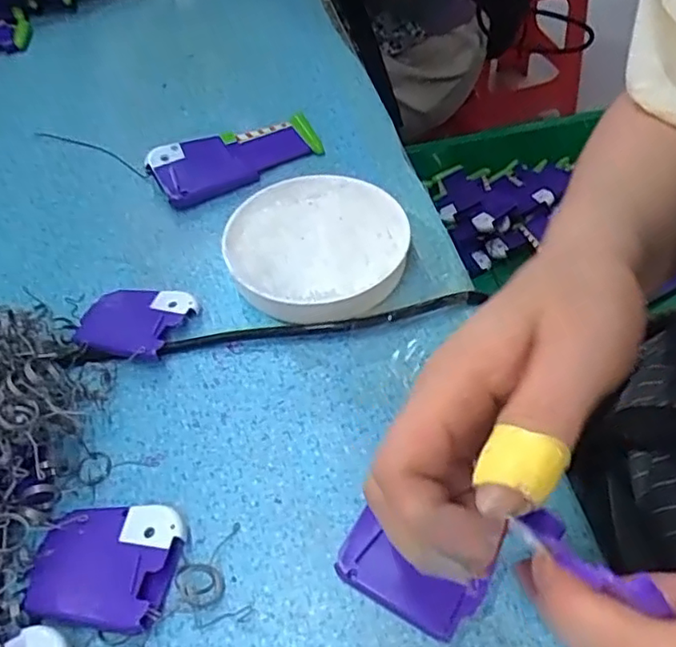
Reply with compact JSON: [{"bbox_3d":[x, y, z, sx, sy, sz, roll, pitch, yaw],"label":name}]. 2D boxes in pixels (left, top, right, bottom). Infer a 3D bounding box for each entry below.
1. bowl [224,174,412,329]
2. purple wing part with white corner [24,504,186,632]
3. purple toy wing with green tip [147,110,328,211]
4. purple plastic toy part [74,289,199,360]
[{"bbox_3d":[-0.012,-0.045,0.365,0.100,0.028,0.100,-3,53,4],"label":"bowl"},{"bbox_3d":[-0.101,0.106,0.268,0.059,0.015,0.050,5,52,7],"label":"purple wing part with white corner"},{"bbox_3d":[-0.070,-0.117,0.432,0.119,0.011,0.048,-20,70,-17],"label":"purple toy wing with green tip"},{"bbox_3d":[-0.118,-0.003,0.351,0.060,0.012,0.050,14,54,13],"label":"purple plastic toy part"}]

